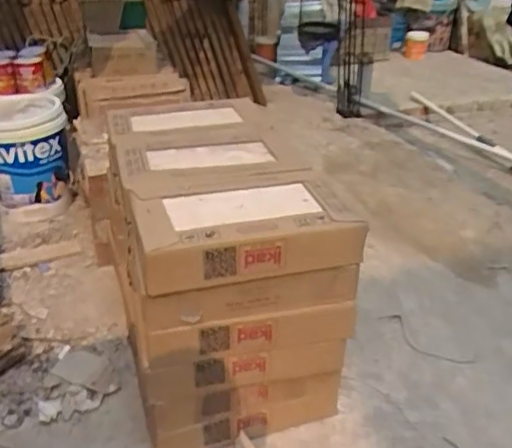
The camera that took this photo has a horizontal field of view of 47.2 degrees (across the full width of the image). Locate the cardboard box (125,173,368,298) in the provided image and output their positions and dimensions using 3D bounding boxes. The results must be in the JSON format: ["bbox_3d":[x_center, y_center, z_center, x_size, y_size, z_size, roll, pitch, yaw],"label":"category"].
[{"bbox_3d":[-0.033,0.003,1.151,0.416,0.095,0.273,-6,30,-10],"label":"cardboard box"}]

